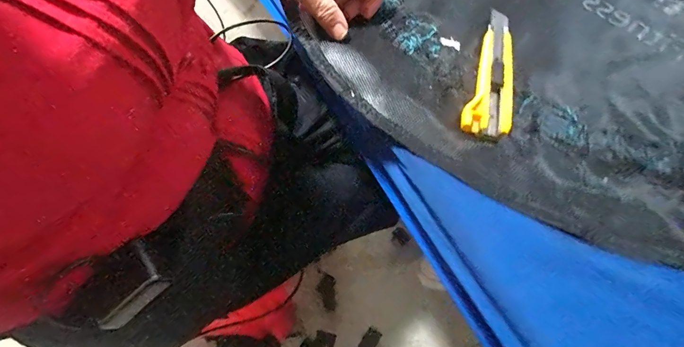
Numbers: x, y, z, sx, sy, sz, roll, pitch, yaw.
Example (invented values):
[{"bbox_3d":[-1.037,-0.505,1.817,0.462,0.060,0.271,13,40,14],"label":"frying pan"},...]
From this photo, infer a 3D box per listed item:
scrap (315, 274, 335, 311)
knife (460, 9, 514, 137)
[{"bbox_3d":[-0.045,0.327,0.950,0.052,0.004,0.091,1,64,-3],"label":"scrap"},{"bbox_3d":[0.145,-0.100,0.339,0.042,0.021,0.157,15,64,5],"label":"knife"}]

